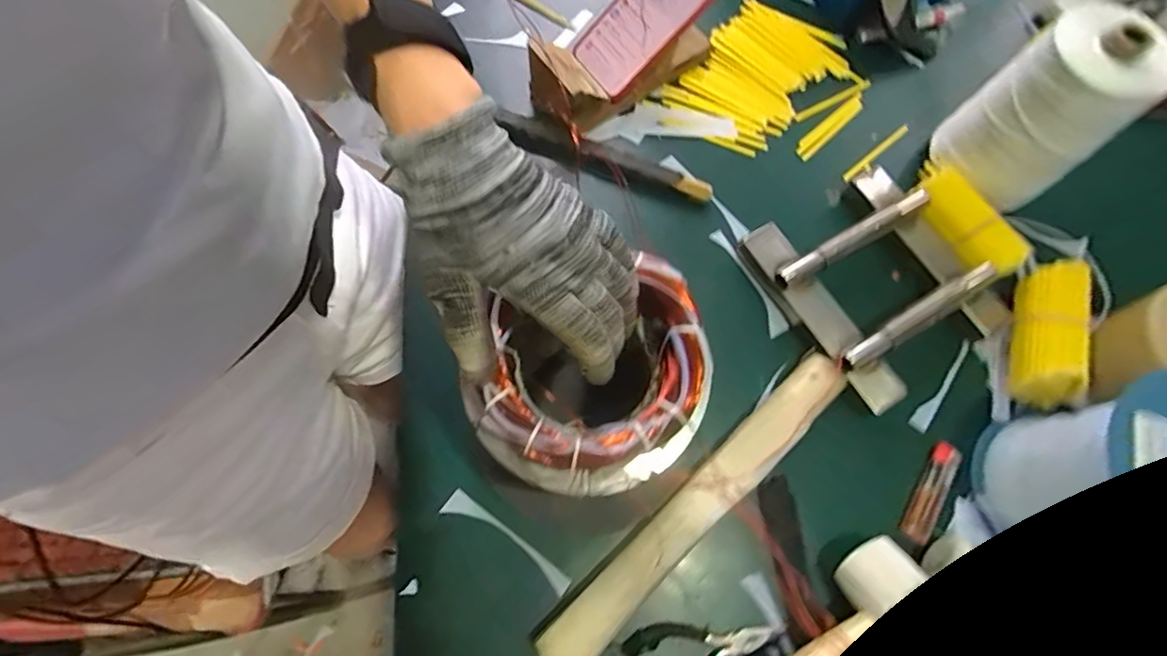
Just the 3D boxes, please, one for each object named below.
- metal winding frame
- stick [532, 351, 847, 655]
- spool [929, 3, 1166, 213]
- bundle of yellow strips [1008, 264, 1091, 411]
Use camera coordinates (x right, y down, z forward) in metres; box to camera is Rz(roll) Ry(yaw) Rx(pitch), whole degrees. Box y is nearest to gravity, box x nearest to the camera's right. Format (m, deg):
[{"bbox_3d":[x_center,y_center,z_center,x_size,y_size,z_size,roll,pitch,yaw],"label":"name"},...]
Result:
[{"bbox_3d":[0.280,-0.048,0.515,0.182,0.043,0.198,-29,73,-14],"label":"metal winding frame"},{"bbox_3d":[0.098,0.143,0.443,0.333,0.030,0.041,-41,76,-17],"label":"stick"},{"bbox_3d":[0.431,-0.199,0.512,0.087,0.168,0.107,-39,75,-16],"label":"spool"},{"bbox_3d":[0.439,0.006,0.497,0.054,0.059,0.124,19,69,4],"label":"bundle of yellow strips"}]

